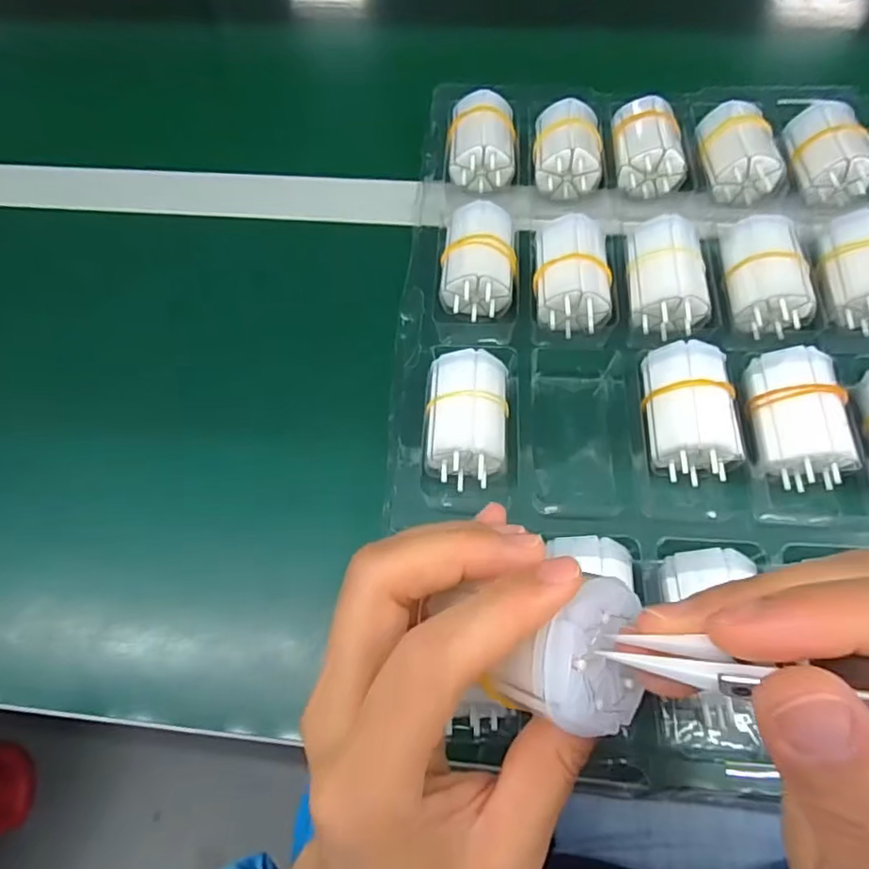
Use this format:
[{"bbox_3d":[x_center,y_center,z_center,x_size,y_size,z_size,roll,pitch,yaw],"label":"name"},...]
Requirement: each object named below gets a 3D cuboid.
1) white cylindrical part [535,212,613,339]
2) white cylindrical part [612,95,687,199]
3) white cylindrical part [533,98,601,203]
[{"bbox_3d":[0.075,-0.089,0.318,0.038,0.030,0.065,3,64,4],"label":"white cylindrical part"},{"bbox_3d":[0.132,-0.179,0.364,0.040,0.033,0.062,4,65,5],"label":"white cylindrical part"},{"bbox_3d":[0.083,-0.178,0.364,0.040,0.034,0.062,4,65,5],"label":"white cylindrical part"}]

